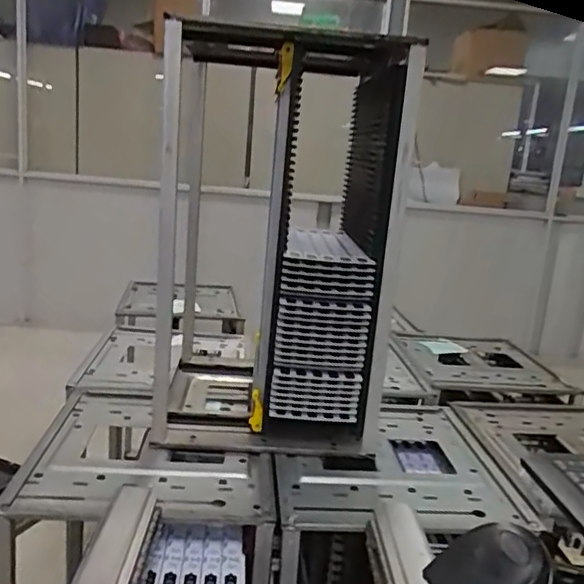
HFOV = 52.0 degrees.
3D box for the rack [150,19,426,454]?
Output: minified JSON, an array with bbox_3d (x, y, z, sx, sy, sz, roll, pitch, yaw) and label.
[{"bbox_3d":[-0.029,-0.055,0.878,0.311,0.563,0.395,5,13,1],"label":"rack"}]

